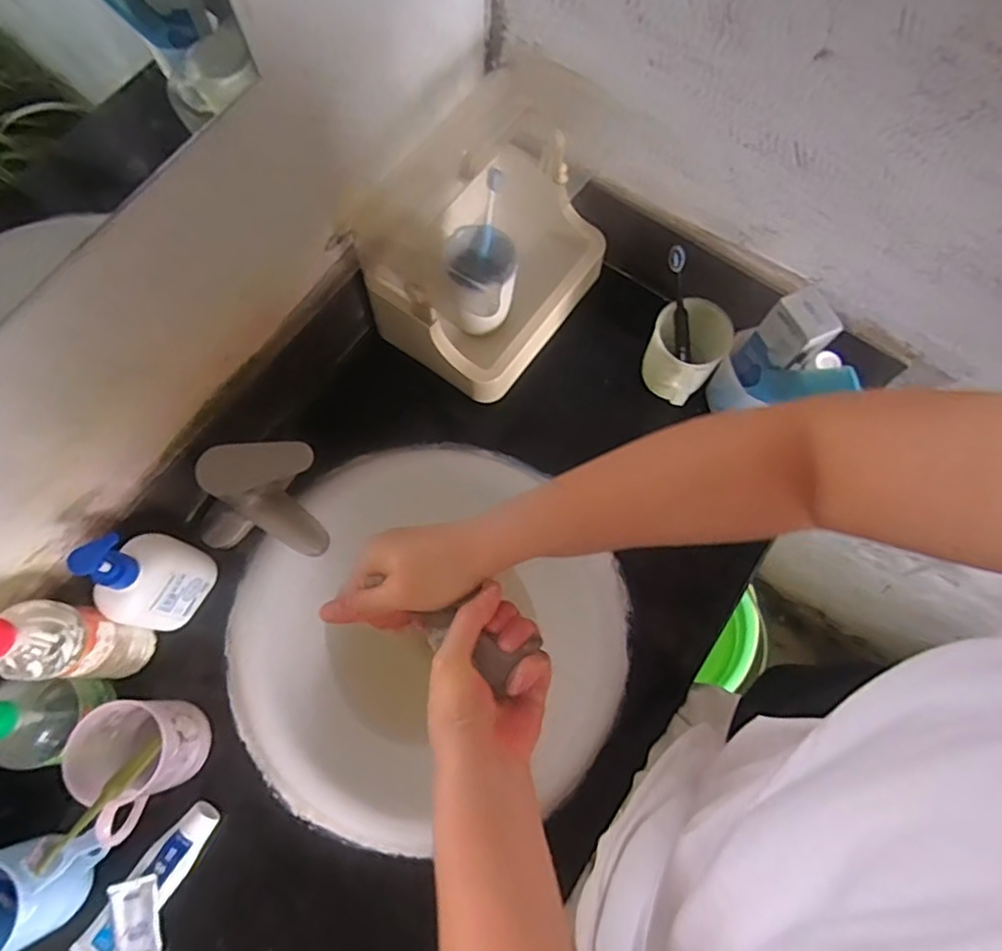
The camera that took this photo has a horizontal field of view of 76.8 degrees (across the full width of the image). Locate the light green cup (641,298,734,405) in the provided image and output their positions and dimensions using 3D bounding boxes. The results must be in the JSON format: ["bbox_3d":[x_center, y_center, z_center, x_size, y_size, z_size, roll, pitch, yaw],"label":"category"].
[{"bbox_3d":[0.205,-0.140,0.712,0.080,0.086,0.080,0,72,-1],"label":"light green cup"}]

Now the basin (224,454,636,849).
[{"bbox_3d":[-0.075,0.154,0.663,0.401,0.126,0.388,-15,73,-6],"label":"basin"}]

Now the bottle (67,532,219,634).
[{"bbox_3d":[-0.331,0.096,0.586,0.044,0.170,0.087,24,73,6],"label":"bottle"}]

